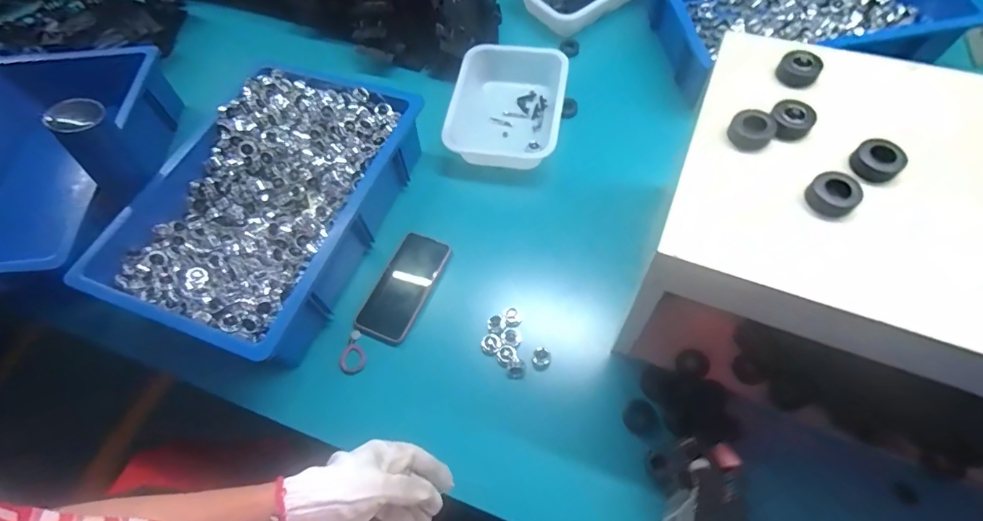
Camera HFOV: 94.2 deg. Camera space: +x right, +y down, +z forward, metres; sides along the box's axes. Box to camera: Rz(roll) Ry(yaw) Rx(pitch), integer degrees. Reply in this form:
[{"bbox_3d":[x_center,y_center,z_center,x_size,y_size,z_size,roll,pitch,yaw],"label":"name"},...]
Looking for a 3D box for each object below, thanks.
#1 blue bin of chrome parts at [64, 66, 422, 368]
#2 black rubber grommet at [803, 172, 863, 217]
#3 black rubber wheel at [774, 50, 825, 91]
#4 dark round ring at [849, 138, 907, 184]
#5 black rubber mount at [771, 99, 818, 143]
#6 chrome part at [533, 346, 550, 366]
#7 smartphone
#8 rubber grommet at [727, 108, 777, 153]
[{"bbox_3d":[-0.331,-0.086,0.694,0.319,0.111,0.427,18,65,12],"label":"blue bin of chrome parts"},{"bbox_3d":[0.286,-0.055,0.381,0.031,0.017,0.036,-38,67,-16],"label":"black rubber grommet"},{"bbox_3d":[0.305,-0.190,0.451,0.036,0.016,0.040,35,70,19],"label":"black rubber wheel"},{"bbox_3d":[0.333,-0.086,0.394,0.036,0.019,0.030,39,71,20],"label":"dark round ring"},{"bbox_3d":[0.276,-0.128,0.420,0.036,0.016,0.036,-1,63,2],"label":"black rubber mount"},{"bbox_3d":[0.066,0.128,0.604,0.022,0.035,0.018,12,64,9],"label":"chrome part"},{"bbox_3d":[-0.128,0.040,0.670,0.076,0.018,0.163,22,66,13],"label":"smartphone"},{"bbox_3d":[0.238,-0.119,0.417,0.037,0.018,0.034,35,69,19],"label":"rubber grommet"}]

